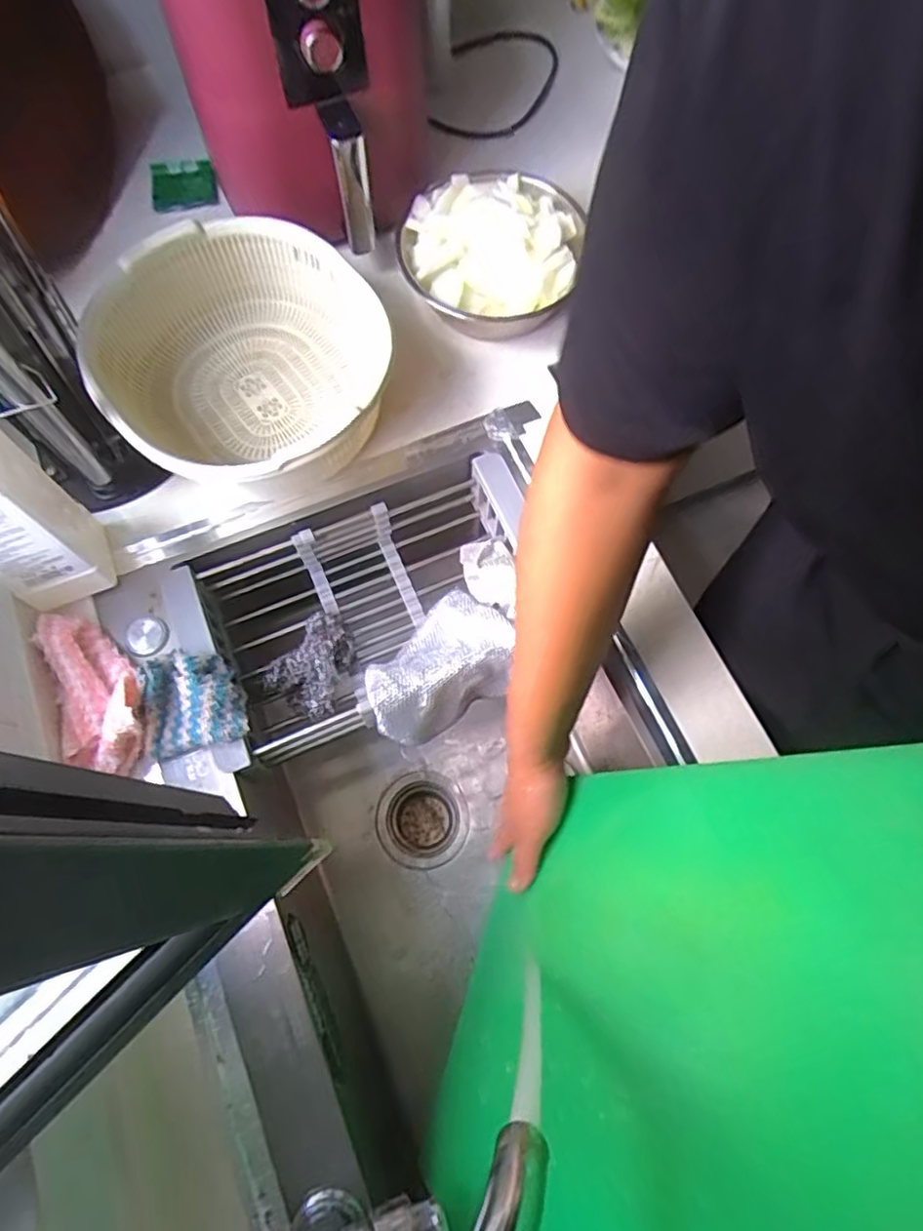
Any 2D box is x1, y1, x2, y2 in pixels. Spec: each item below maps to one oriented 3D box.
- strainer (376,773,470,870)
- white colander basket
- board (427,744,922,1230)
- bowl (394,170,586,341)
[{"bbox_3d":[-0.046,0.250,0.797,0.109,0.071,0.109,-22,72,-8],"label":"strainer"},{"bbox_3d":[-0.220,-0.238,0.655,0.255,0.137,0.265,0,70,-1],"label":"white colander basket"},{"bbox_3d":[0.092,0.244,0.383,0.017,0.437,0.323,26,68,-11],"label":"board"},{"bbox_3d":[0.028,-0.395,0.726,0.185,0.095,0.184,0,70,-1],"label":"bowl"}]

